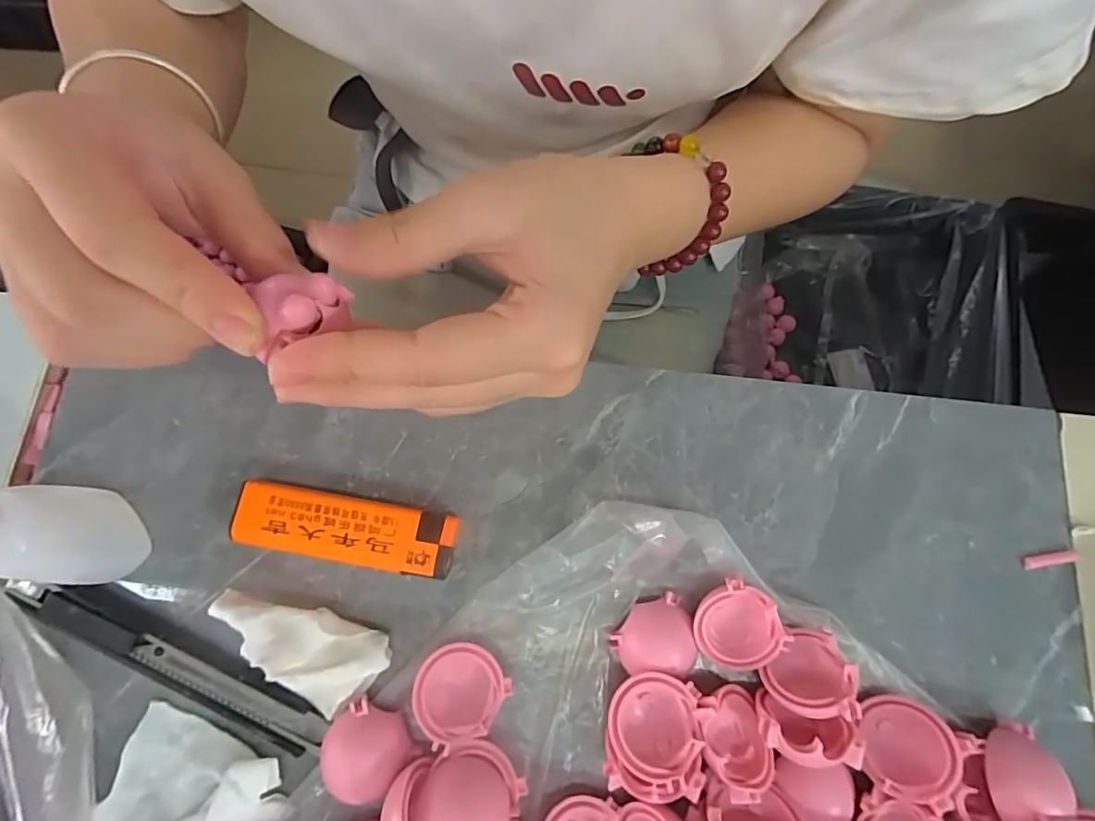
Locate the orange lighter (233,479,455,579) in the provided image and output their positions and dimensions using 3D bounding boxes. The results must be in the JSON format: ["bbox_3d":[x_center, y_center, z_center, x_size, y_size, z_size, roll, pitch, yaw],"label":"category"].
[{"bbox_3d":[-0.074,0.044,0.196,0.081,0.012,0.023,9,76,4],"label":"orange lighter"}]

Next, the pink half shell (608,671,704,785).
[{"bbox_3d":[0.034,0.102,0.172,0.028,0.013,0.029,0,76,2],"label":"pink half shell"}]

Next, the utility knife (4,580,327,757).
[{"bbox_3d":[-0.131,0.085,0.187,0.118,0.005,0.019,26,52,4],"label":"utility knife"}]

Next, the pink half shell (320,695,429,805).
[{"bbox_3d":[-0.061,0.112,0.175,0.027,0.013,0.027,-43,78,-9],"label":"pink half shell"}]

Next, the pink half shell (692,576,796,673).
[{"bbox_3d":[0.066,0.075,0.183,0.028,0.011,0.029,39,95,-8],"label":"pink half shell"}]

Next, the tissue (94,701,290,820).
[{"bbox_3d":[-0.121,0.135,0.172,0.056,0.012,0.054,18,77,6],"label":"tissue"}]

